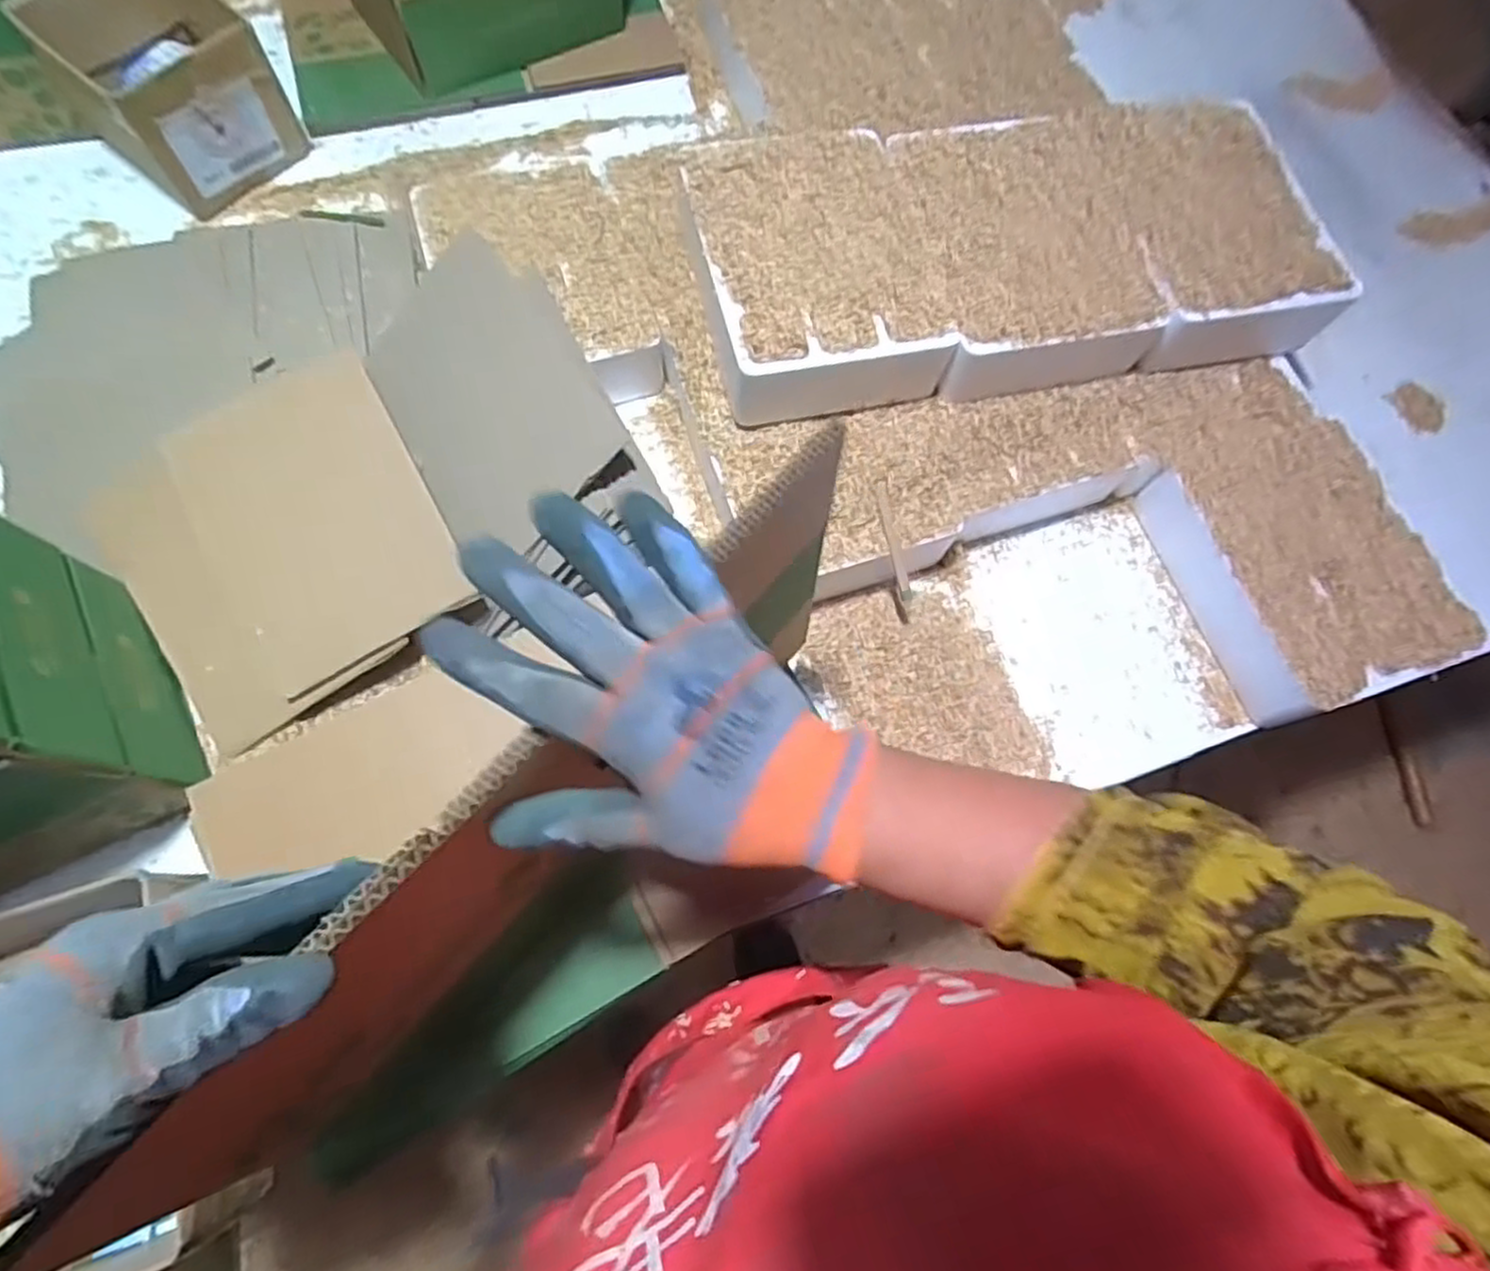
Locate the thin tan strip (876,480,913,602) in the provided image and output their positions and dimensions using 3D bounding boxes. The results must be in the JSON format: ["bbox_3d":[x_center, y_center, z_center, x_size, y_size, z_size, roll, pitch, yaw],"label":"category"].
[{"bbox_3d":[0.123,-0.080,0.613,0.011,0.006,0.101,-12,86,-7],"label":"thin tan strip"}]

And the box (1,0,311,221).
[{"bbox_3d":[-0.554,-0.532,0.712,0.160,0.128,0.151,41,73,11],"label":"box"}]

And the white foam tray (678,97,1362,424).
[{"bbox_3d":[0.240,-0.334,0.654,0.555,0.079,0.255,-14,71,-8],"label":"white foam tray"}]

